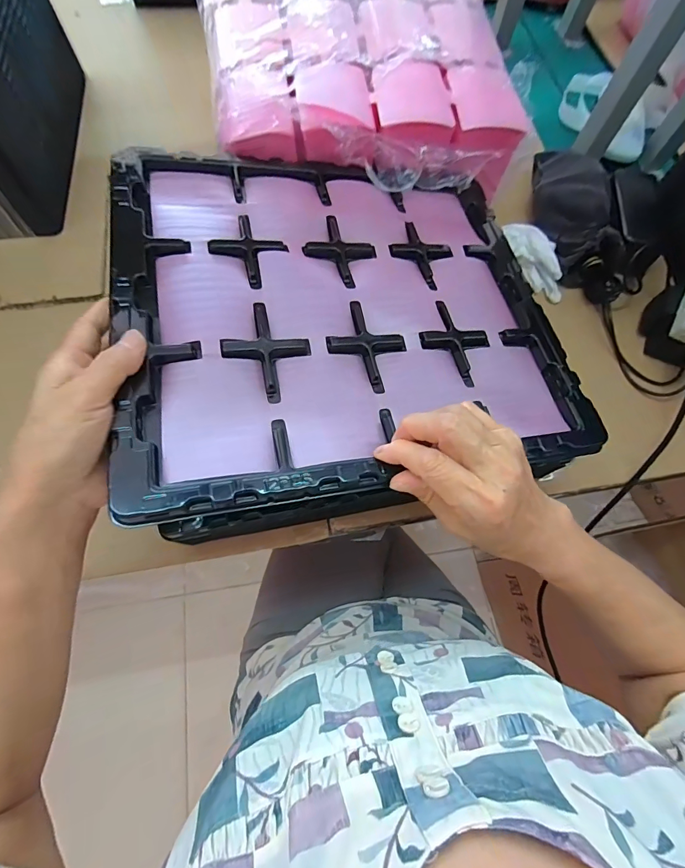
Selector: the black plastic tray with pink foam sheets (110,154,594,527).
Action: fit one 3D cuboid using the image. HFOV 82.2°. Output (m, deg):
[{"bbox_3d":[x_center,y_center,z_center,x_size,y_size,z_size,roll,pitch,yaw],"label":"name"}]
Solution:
[{"bbox_3d":[0.010,-0.115,0.336,0.359,0.019,0.325,-7,69,-15],"label":"black plastic tray with pink foam sheets"}]

